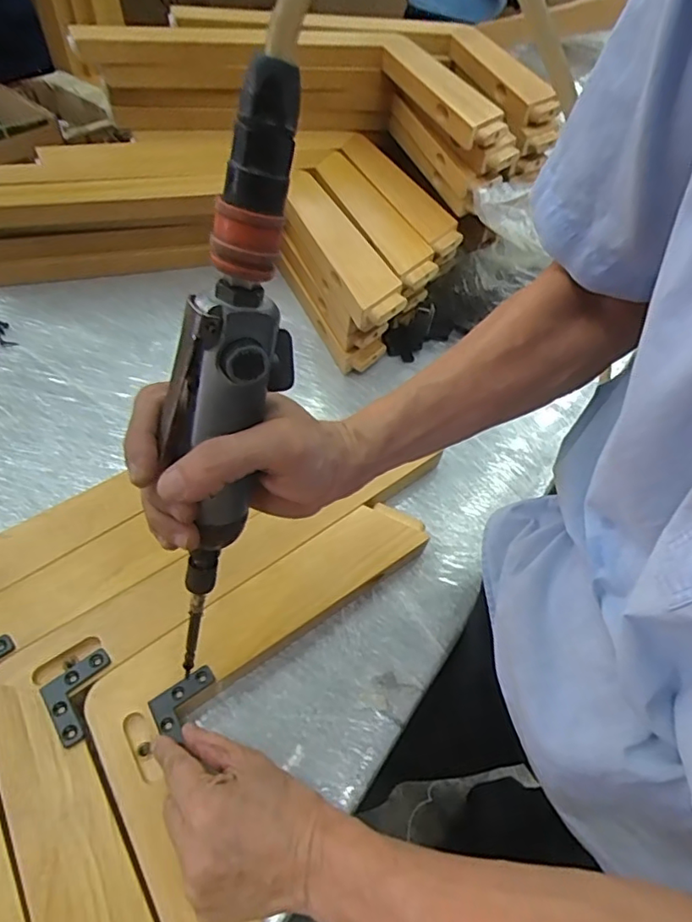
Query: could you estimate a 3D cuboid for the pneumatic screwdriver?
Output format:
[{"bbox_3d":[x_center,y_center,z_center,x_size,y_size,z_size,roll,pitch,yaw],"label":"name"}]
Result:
[{"bbox_3d":[-0.059,-0.014,0.274,0.038,0.302,0.043,28,34,18],"label":"pneumatic screwdriver"}]

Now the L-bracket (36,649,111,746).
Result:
[{"bbox_3d":[-0.187,0.168,0.402,0.048,0.007,0.051,-29,60,-26],"label":"L-bracket"}]

